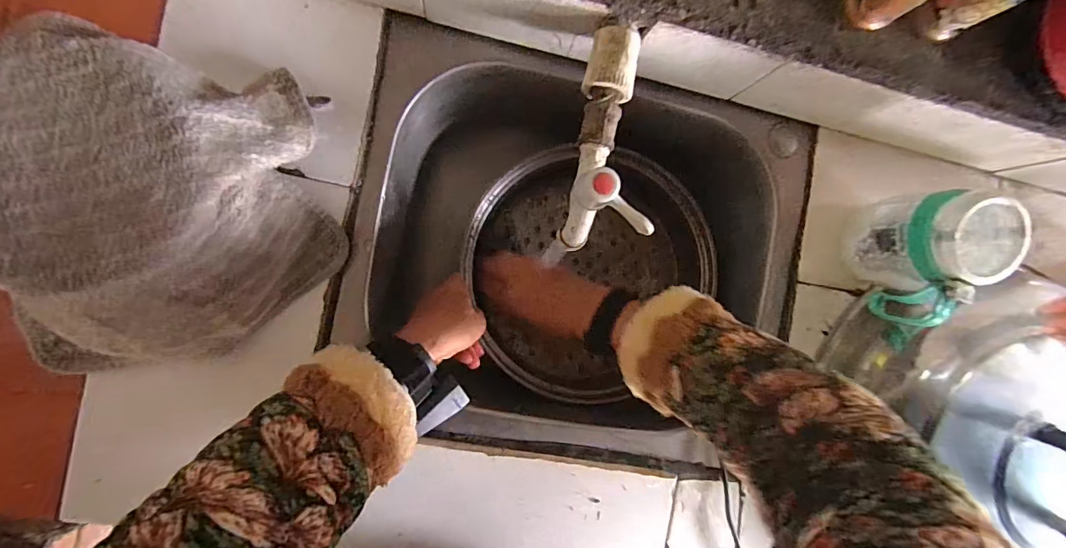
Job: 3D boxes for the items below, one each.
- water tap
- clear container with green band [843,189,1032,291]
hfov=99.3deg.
[{"bbox_3d":[0.055,-0.100,0.328,0.048,0.066,0.172,4,91,-9],"label":"water tap"},{"bbox_3d":[0.337,-0.010,0.399,0.078,0.111,0.113,2,92,-9],"label":"clear container with green band"}]

